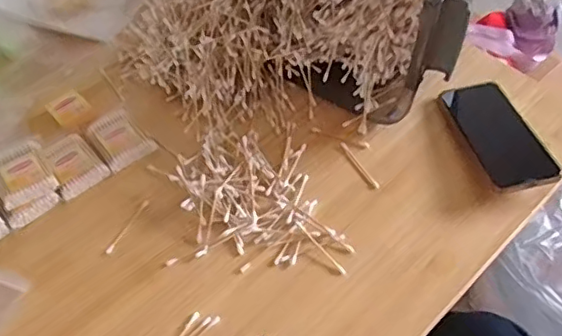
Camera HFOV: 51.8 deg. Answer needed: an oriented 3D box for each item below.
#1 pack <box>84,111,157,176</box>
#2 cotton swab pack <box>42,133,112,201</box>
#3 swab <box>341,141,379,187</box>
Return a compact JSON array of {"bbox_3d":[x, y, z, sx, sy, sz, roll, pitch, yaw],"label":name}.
[{"bbox_3d":[-0.191,-0.035,0.684,0.058,0.014,0.076,-35,61,-20],"label":"pack"},{"bbox_3d":[-0.235,-0.005,0.659,0.055,0.011,0.074,-31,60,-18],"label":"cotton swab pack"},{"bbox_3d":[0.090,-0.004,0.663,0.006,0.004,0.073,-26,58,-15],"label":"swab"}]

